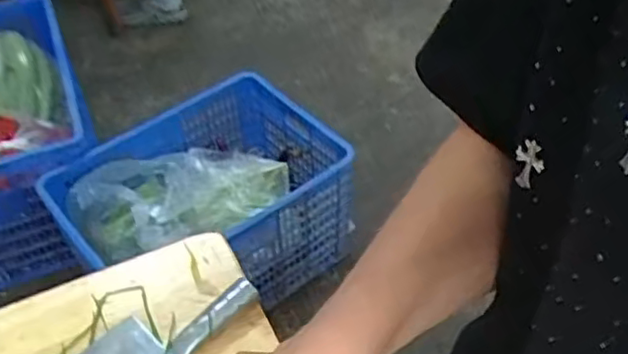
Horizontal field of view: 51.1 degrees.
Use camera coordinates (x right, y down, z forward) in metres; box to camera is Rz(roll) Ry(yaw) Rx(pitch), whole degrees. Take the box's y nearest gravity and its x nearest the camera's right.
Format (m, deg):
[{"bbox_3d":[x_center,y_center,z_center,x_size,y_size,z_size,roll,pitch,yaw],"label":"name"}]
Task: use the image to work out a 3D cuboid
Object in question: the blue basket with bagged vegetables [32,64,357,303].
[{"bbox_3d":[-0.239,0.069,1.550,0.603,0.324,0.418,-33,54,-25],"label":"blue basket with bagged vegetables"}]

